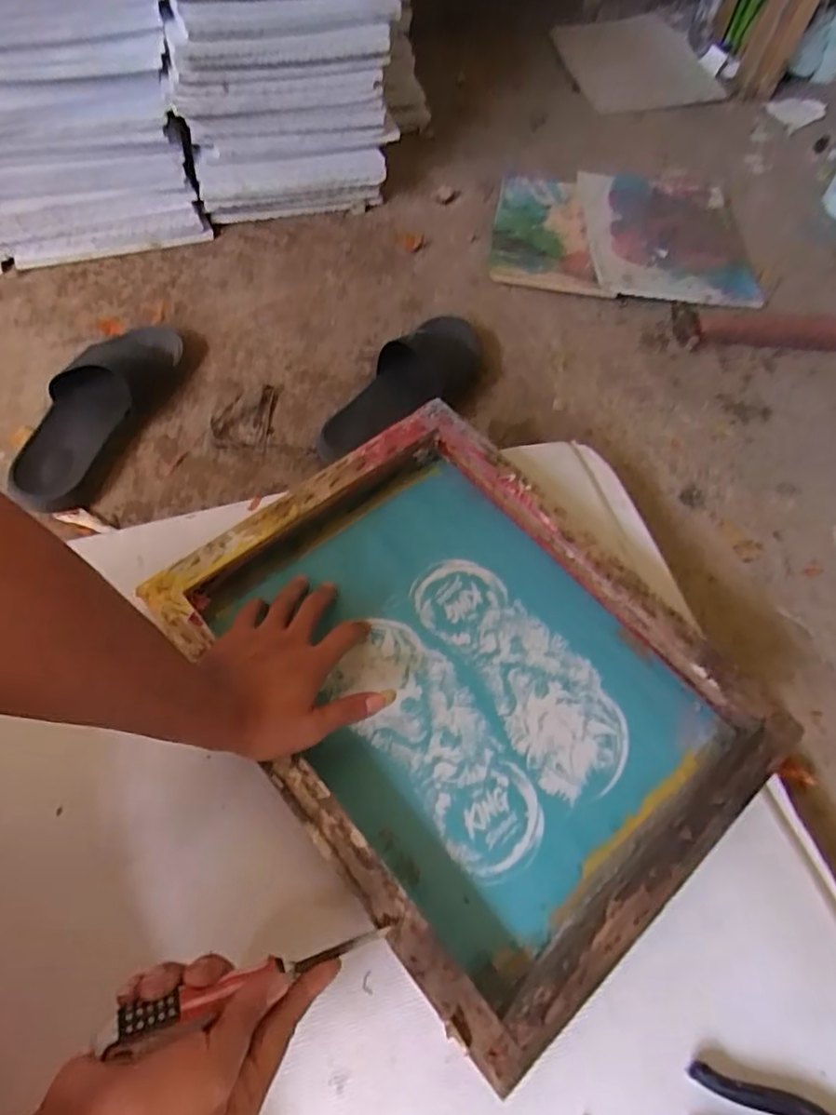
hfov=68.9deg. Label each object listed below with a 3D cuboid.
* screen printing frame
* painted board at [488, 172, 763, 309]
[{"bbox_3d":[0.036,0.097,0.524,0.340,0.066,0.452,-37,67,-21],"label":"screen printing frame"},{"bbox_3d":[0.315,-0.502,0.952,0.385,0.018,0.259,7,69,2],"label":"painted board"}]

